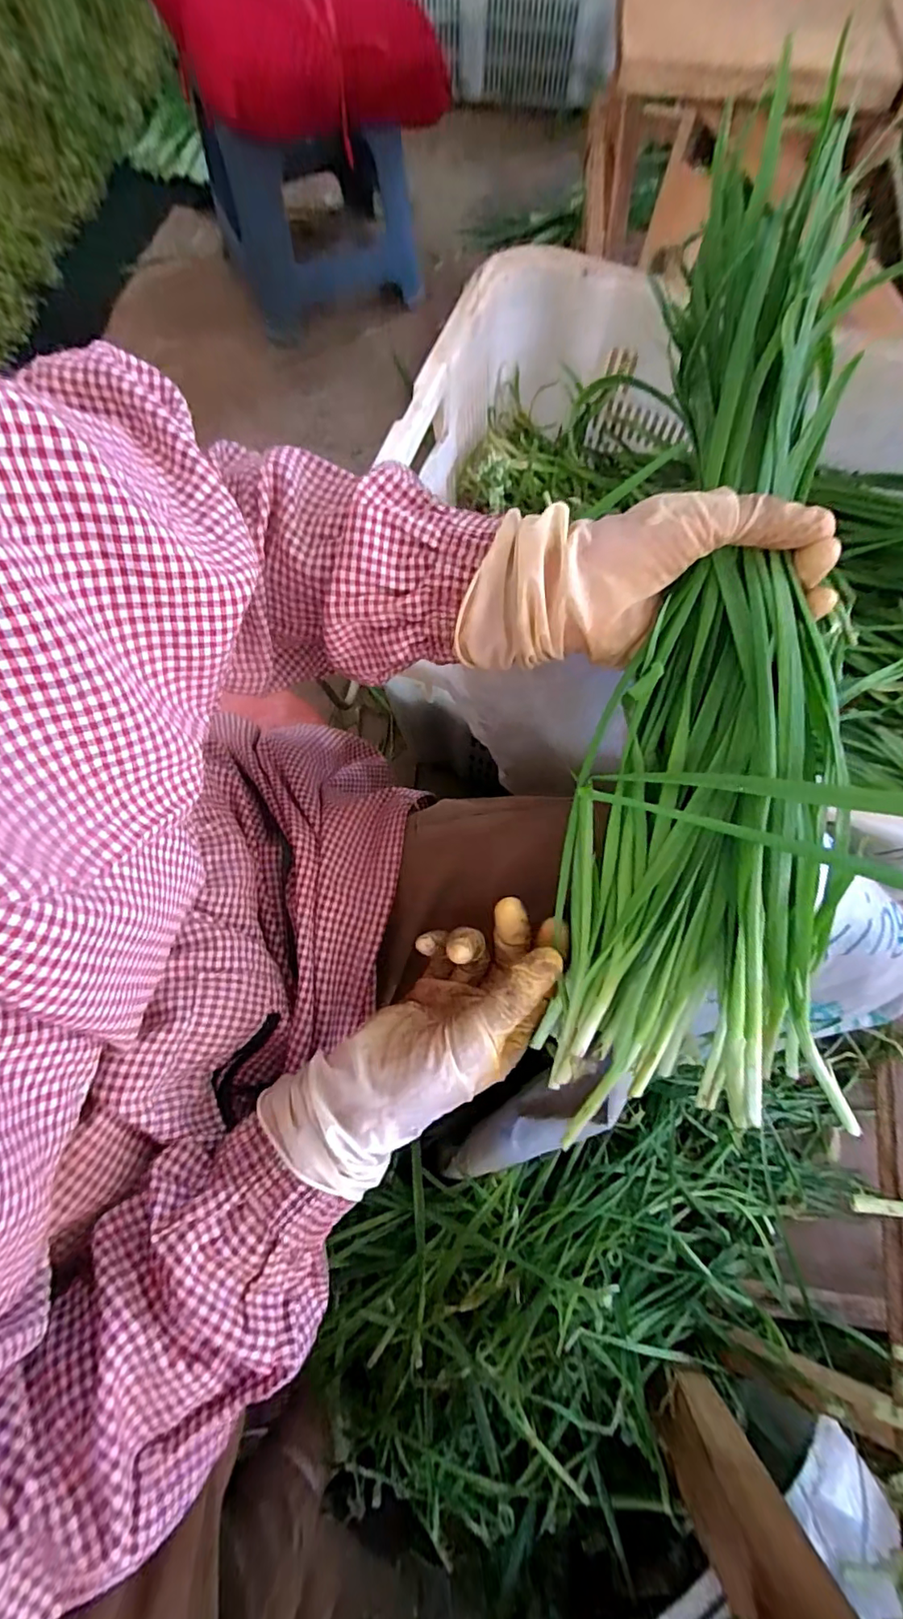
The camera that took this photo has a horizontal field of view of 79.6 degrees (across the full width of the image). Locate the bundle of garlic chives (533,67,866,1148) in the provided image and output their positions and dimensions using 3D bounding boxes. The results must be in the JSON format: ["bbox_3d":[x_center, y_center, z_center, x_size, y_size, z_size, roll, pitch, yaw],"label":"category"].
[{"bbox_3d":[0.119,-0.062,0.236,0.116,0.051,0.398,5,93,1],"label":"bundle of garlic chives"}]

